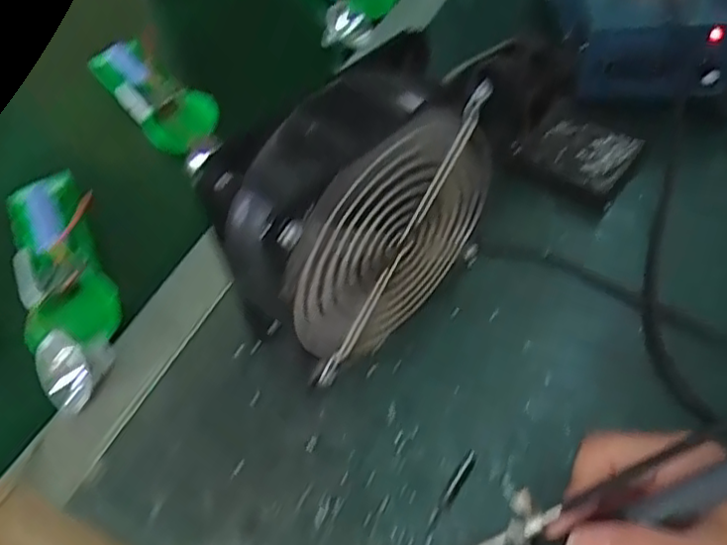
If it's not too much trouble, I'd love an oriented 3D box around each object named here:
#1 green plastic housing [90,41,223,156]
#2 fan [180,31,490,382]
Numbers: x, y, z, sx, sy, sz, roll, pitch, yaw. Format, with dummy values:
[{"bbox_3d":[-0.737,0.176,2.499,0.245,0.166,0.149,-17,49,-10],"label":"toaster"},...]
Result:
[{"bbox_3d":[-0.159,-0.135,0.498,0.044,0.029,0.126,-37,57,-21],"label":"green plastic housing"},{"bbox_3d":[-0.002,-0.020,0.341,0.138,0.155,0.059,-33,55,-18],"label":"fan"}]

